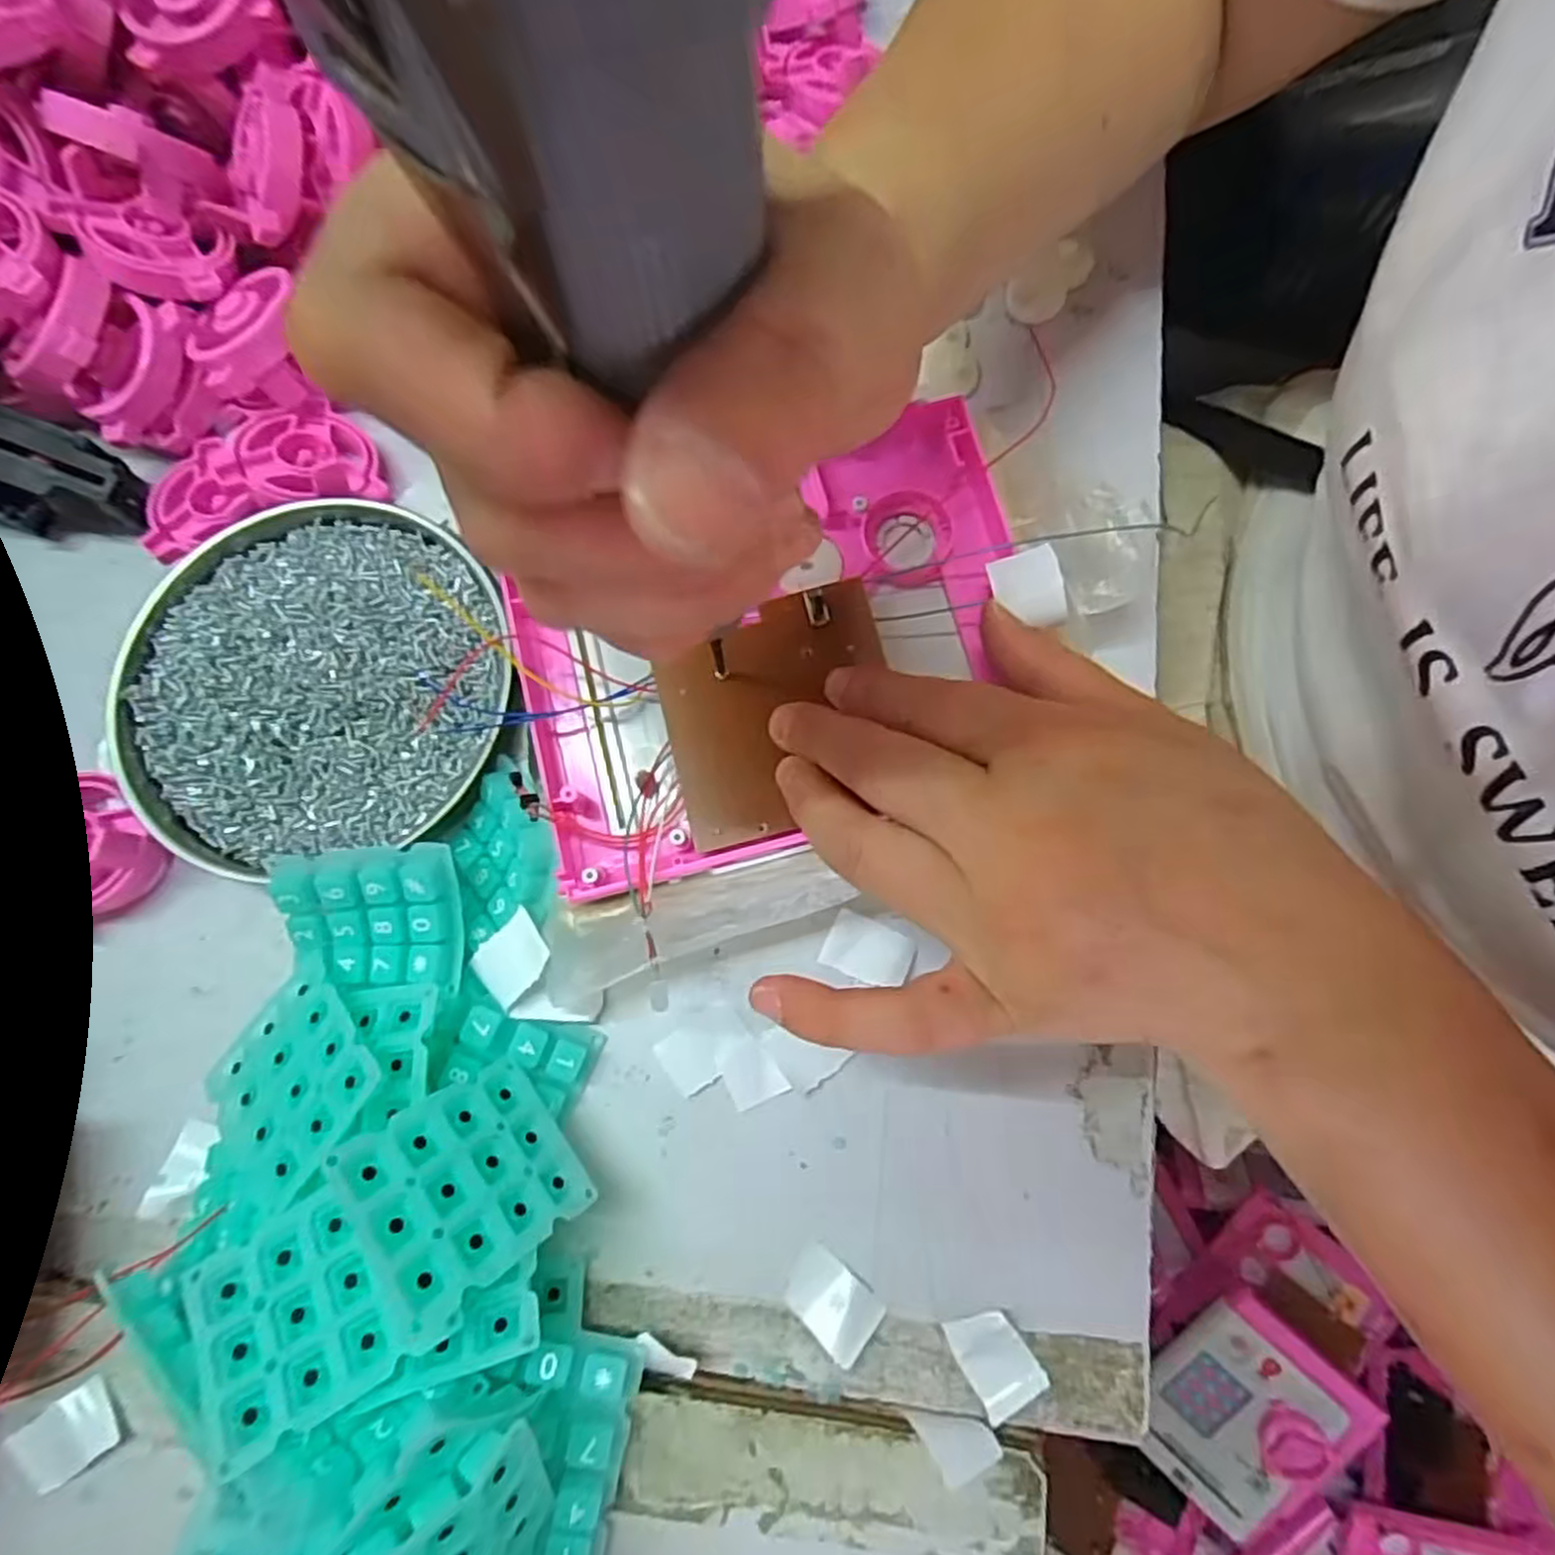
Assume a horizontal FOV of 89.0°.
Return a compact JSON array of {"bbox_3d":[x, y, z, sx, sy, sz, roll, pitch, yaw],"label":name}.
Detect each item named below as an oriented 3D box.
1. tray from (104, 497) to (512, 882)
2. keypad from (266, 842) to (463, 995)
[{"bbox_3d":[-0.166,-0.035,0.284,0.129,0.024,0.127,-10,77,-2],"label":"tray"},{"bbox_3d":[-0.129,0.045,0.249,0.055,0.008,0.044,-4,96,1],"label":"keypad"}]

